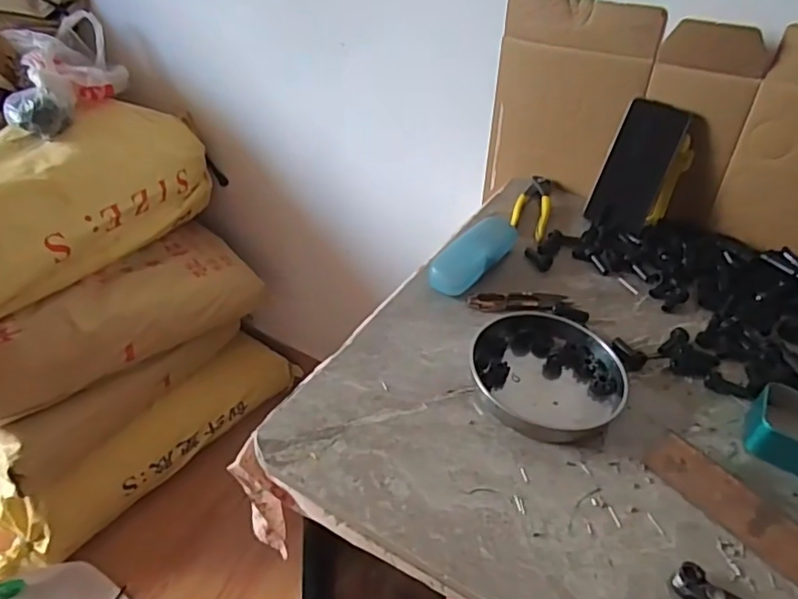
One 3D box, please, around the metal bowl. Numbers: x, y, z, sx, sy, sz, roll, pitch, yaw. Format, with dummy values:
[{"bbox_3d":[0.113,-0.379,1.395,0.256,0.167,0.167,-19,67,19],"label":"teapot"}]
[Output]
[{"bbox_3d":[0.134,0.065,0.529,0.136,0.024,0.132,4,40,-3],"label":"metal bowl"}]

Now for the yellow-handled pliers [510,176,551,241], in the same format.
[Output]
[{"bbox_3d":[0.183,-0.126,0.783,0.046,0.020,0.161,17,41,12],"label":"yellow-handled pliers"}]

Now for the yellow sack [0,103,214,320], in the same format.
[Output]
[{"bbox_3d":[-0.631,-0.169,0.988,0.310,0.184,0.596,19,42,14],"label":"yellow sack"}]

